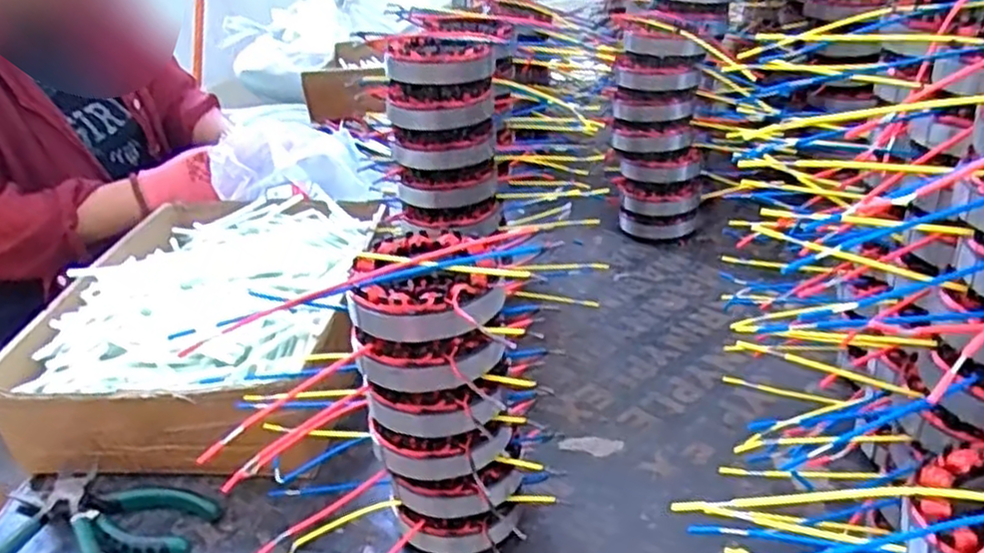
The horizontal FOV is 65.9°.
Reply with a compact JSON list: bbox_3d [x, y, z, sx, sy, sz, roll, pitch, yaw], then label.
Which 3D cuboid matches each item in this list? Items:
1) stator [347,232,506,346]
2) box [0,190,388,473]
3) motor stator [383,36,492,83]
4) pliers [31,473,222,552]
[{"bbox_3d":[-0.034,0.002,0.430,0.080,0.031,0.082,-5,30,3],"label":"stator"},{"bbox_3d":[-0.240,0.024,0.674,0.238,0.088,0.333,-2,31,6],"label":"box"},{"bbox_3d":[-0.042,-0.180,0.622,0.086,0.031,0.086,-7,30,-1],"label":"motor stator"},{"bbox_3d":[-0.274,0.161,0.531,0.161,0.024,0.055,3,31,16],"label":"pliers"}]

